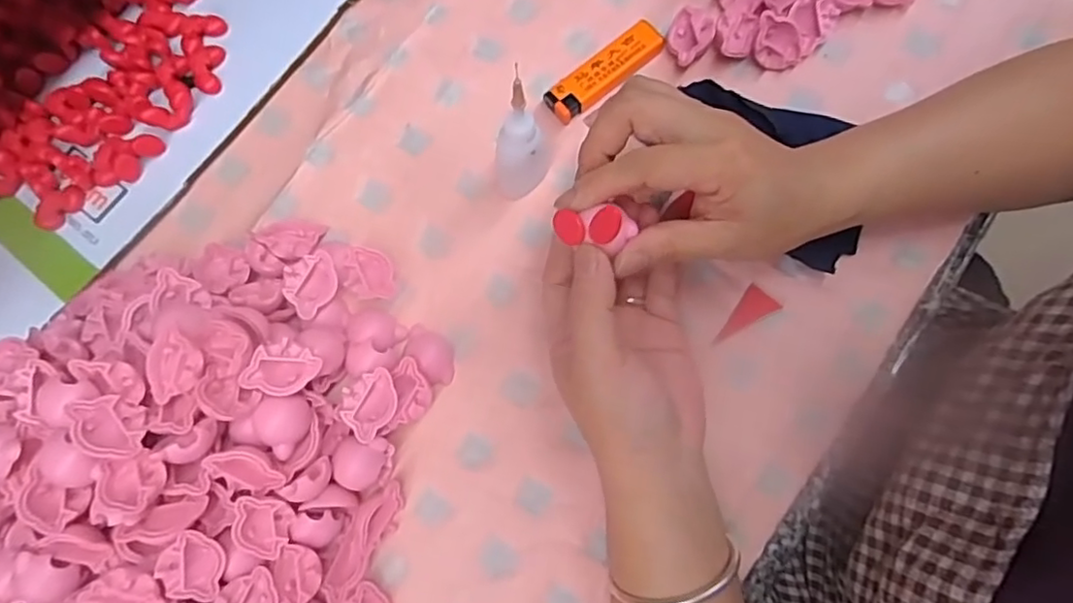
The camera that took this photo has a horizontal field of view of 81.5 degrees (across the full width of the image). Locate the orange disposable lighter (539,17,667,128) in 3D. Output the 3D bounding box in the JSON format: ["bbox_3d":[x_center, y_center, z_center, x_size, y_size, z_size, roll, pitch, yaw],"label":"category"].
[{"bbox_3d":[0.042,-0.142,0.388,0.080,0.014,0.025,-37,81,-6],"label":"orange disposable lighter"}]

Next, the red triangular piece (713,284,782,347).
[{"bbox_3d":[0.121,0.011,0.354,0.019,0.006,0.039,34,82,7],"label":"red triangular piece"}]

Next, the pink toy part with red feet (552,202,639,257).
[{"bbox_3d":[0.026,-0.034,0.281,0.037,0.011,0.018,6,79,9],"label":"pink toy part with red feet"}]

